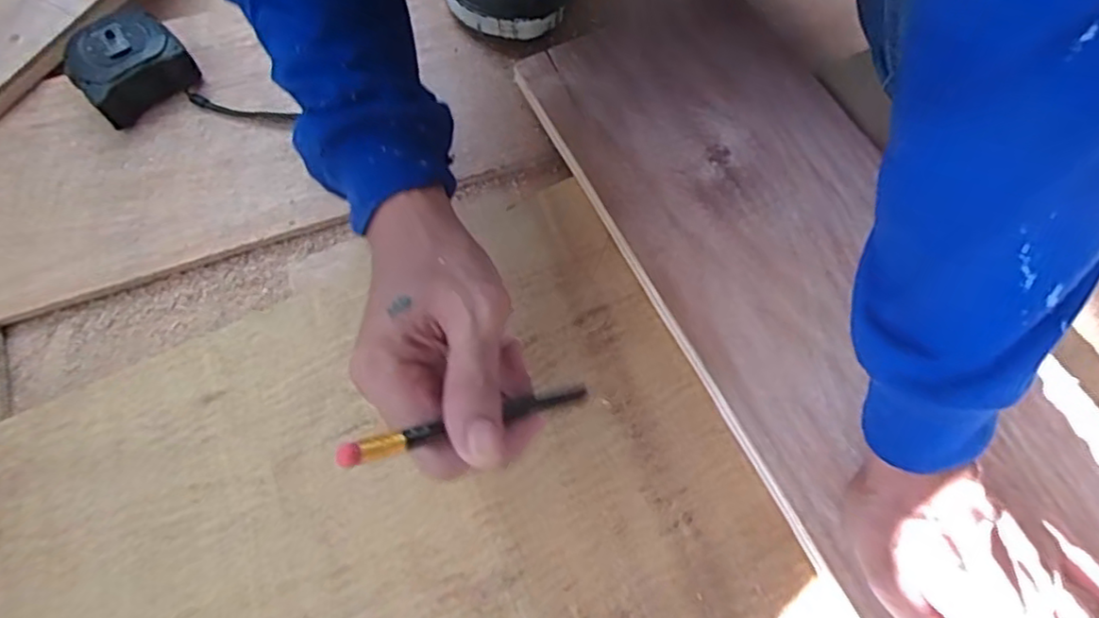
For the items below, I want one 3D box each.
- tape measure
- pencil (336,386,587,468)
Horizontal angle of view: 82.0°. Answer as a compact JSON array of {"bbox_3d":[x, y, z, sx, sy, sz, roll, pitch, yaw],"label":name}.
[{"bbox_3d":[-0.349,-0.203,0.525,0.084,0.042,0.078,-42,74,-16],"label":"tape measure"},{"bbox_3d":[-0.029,0.050,0.282,0.142,0.005,0.009,-6,63,-48],"label":"pencil"}]

